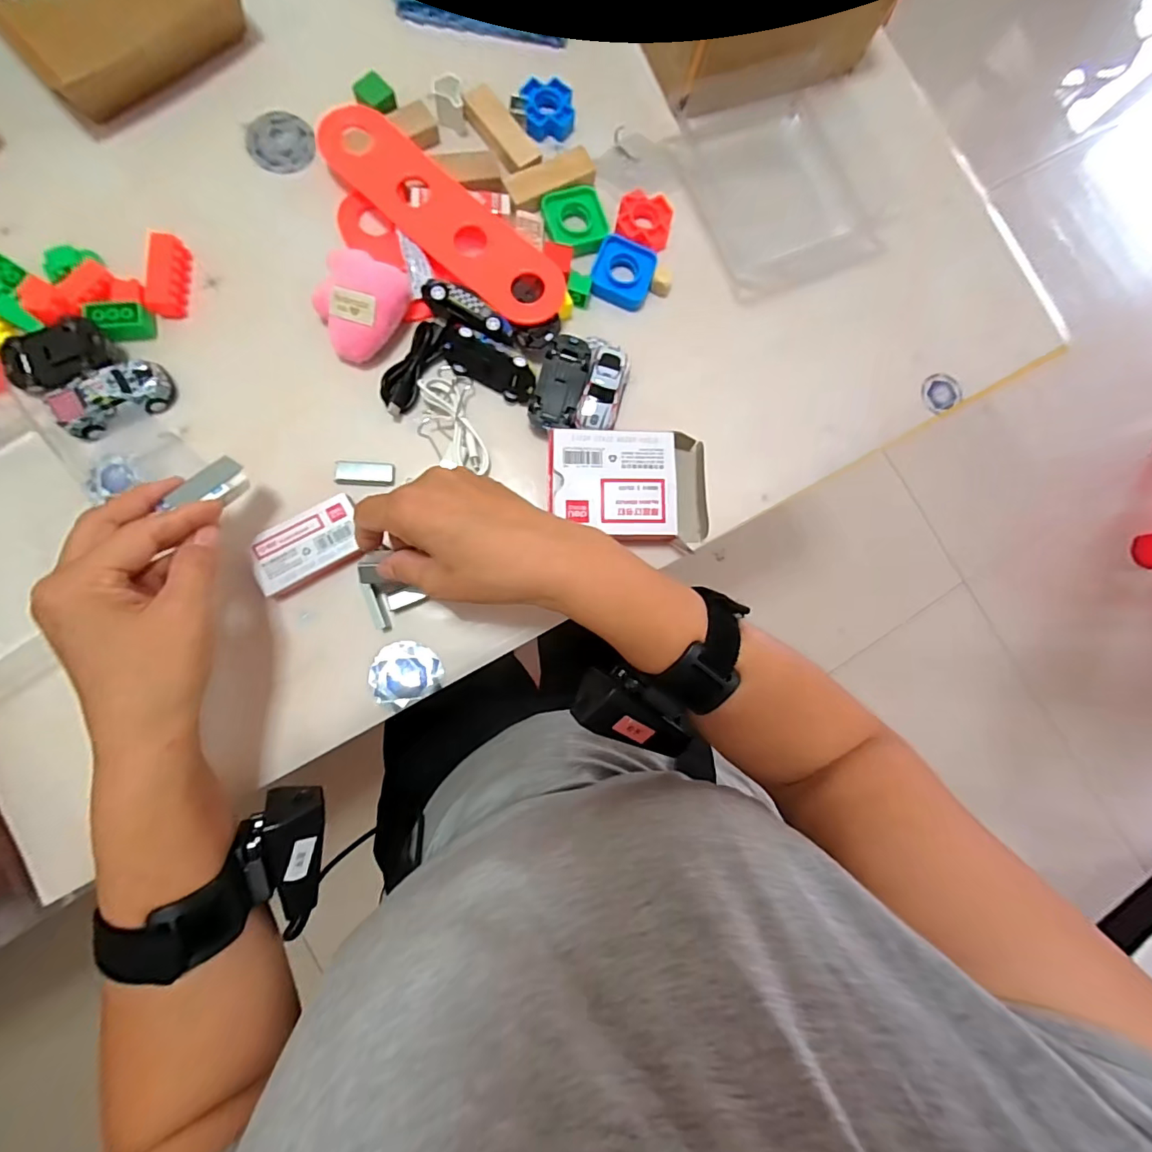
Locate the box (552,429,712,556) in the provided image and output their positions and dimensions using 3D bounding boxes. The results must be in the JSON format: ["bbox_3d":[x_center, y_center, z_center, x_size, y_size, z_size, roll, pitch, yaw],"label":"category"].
[{"bbox_3d":[0.037,-0.059,0.340,0.111,0.029,0.073,1,84,-6],"label":"box"}]

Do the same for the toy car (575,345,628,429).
[{"bbox_3d":[0.019,-0.127,0.348,0.026,0.022,0.060,15,82,-5],"label":"toy car"}]

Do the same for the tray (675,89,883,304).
[{"bbox_3d":[0.156,-0.297,0.389,0.130,0.014,0.145,-20,86,-8],"label":"tray"}]

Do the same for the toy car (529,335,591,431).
[{"bbox_3d":[-0.011,-0.129,0.344,0.030,0.018,0.066,15,82,-5],"label":"toy car"}]

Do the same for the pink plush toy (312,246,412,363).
[{"bbox_3d":[-0.143,-0.175,0.327,0.054,0.027,0.062,26,82,-3],"label":"pink plush toy"}]

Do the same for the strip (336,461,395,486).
[{"bbox_3d":[-0.138,-0.067,0.331,0.037,0.007,0.016,3,84,-6],"label":"strip"}]

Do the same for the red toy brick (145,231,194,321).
[{"bbox_3d":[-0.261,-0.193,0.322,0.018,0.016,0.050,2,84,-6],"label":"red toy brick"}]

